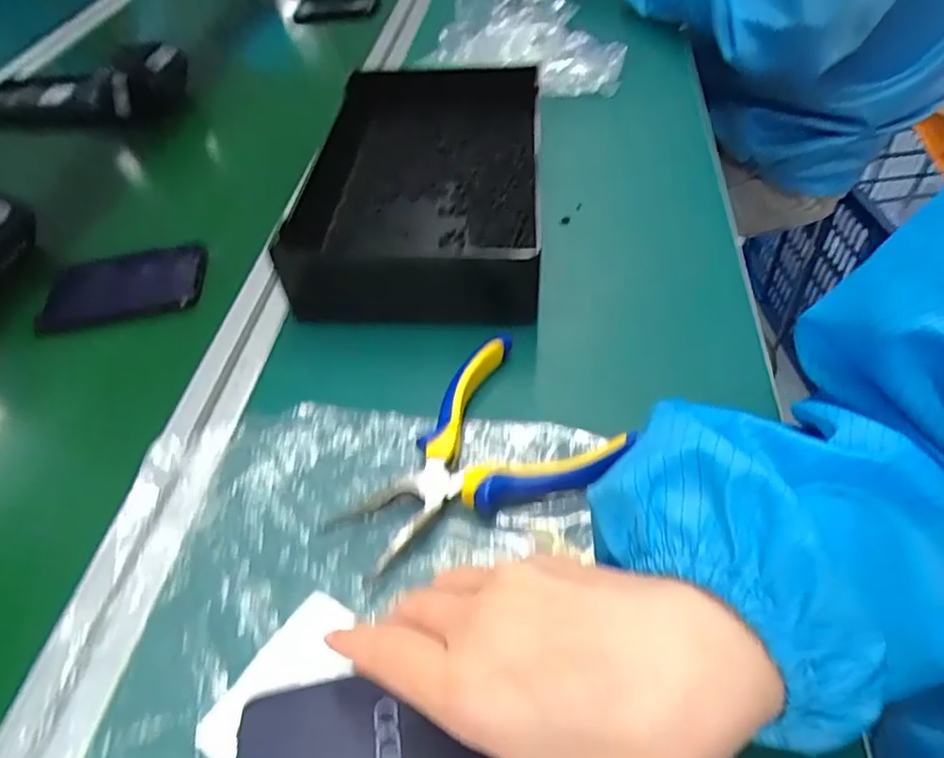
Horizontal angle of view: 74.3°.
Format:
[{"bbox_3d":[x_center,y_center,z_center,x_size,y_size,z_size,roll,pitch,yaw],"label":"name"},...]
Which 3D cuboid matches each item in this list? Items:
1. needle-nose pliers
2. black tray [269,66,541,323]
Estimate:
[{"bbox_3d":[-0.001,0.042,0.311,0.136,0.020,0.095,-36,55,-24],"label":"needle-nose pliers"},{"bbox_3d":[-0.033,-0.145,0.464,0.151,0.062,0.251,1,49,6],"label":"black tray"}]

